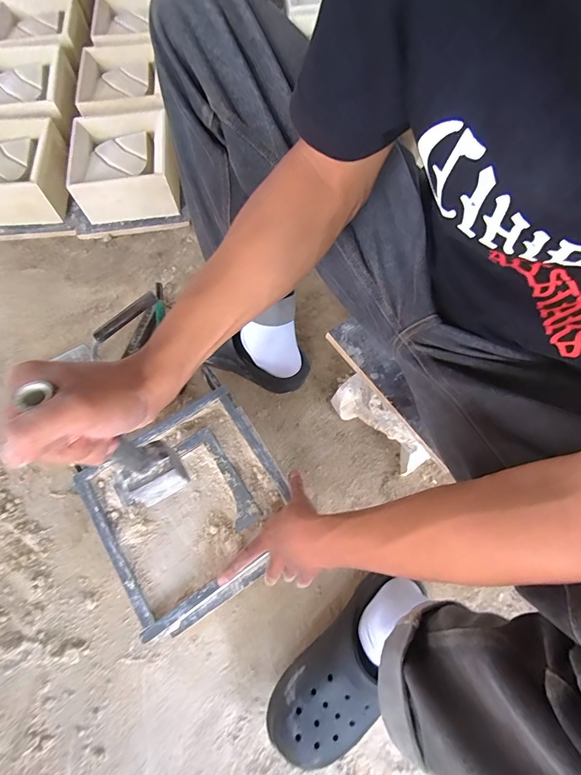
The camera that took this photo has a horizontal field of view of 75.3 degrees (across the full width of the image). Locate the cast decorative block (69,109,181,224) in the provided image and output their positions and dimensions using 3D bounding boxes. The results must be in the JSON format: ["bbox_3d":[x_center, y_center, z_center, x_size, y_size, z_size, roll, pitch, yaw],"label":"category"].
[{"bbox_3d":[-0.363,-0.487,0.847,0.209,0.118,0.214,-9,68,-4],"label":"cast decorative block"}]

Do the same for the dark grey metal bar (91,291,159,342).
[{"bbox_3d":[-0.309,-0.133,0.703,0.017,0.027,0.133,41,74,13],"label":"dark grey metal bar"}]

